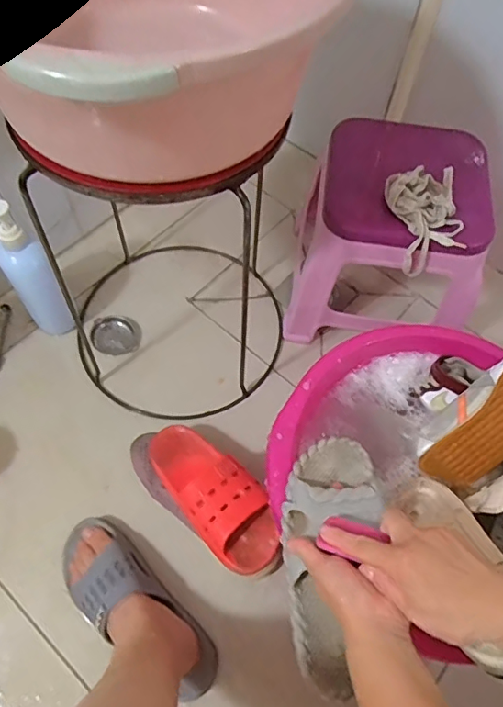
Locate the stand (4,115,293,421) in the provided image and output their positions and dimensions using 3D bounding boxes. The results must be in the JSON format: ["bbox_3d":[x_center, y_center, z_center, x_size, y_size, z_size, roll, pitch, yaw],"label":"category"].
[{"bbox_3d":[-0.111,-0.150,0.699,0.277,0.448,0.350,-11,63,-9],"label":"stand"}]

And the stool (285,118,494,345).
[{"bbox_3d":[0.208,-0.181,0.832,0.253,0.294,0.238,6,62,0],"label":"stool"}]

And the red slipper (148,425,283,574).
[{"bbox_3d":[-0.055,0.170,0.670,0.095,0.063,0.240,-35,51,-19],"label":"red slipper"}]

